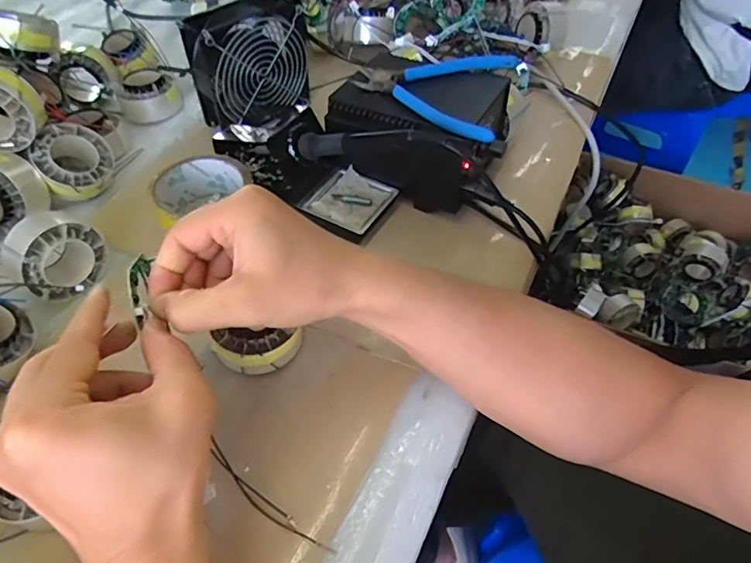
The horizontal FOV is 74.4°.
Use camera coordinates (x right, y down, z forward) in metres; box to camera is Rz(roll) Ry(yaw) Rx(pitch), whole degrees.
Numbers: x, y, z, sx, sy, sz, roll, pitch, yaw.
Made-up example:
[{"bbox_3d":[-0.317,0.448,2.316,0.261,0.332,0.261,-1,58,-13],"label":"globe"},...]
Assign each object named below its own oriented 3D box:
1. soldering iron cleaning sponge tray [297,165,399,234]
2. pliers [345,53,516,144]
[{"bbox_3d":[-0.024,-0.077,0.459,0.072,0.012,0.067,23,56,18],"label":"soldering iron cleaning sponge tray"},{"bbox_3d":[0.048,-0.176,0.438,0.134,0.013,0.129,15,54,12],"label":"pliers"}]

